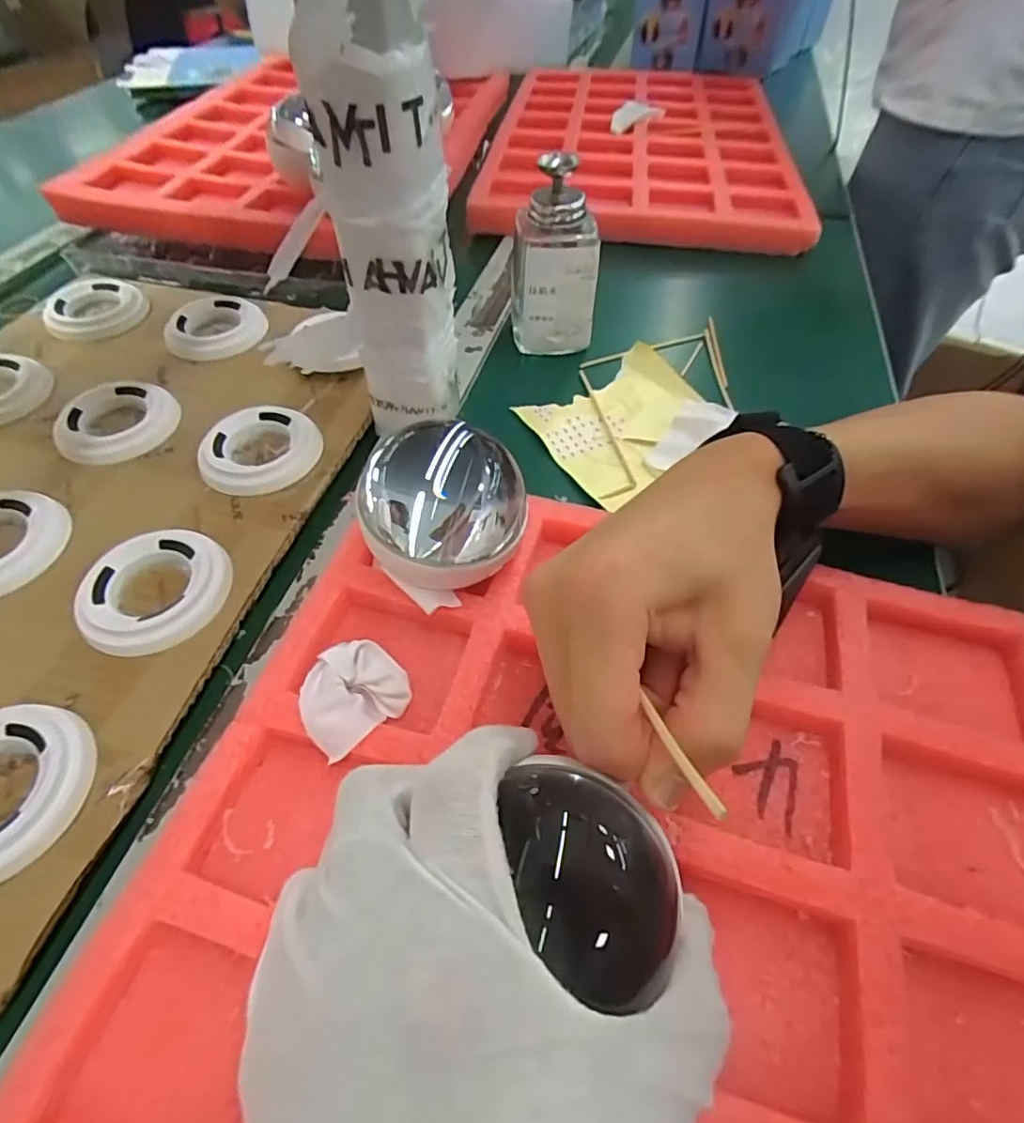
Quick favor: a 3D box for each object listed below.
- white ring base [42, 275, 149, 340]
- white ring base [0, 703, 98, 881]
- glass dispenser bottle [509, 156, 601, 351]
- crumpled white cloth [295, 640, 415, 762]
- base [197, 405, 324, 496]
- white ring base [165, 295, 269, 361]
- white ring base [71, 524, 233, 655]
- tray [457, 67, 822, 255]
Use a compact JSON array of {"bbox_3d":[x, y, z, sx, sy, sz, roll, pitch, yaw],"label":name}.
[{"bbox_3d":[-0.322,-0.198,0.439,0.070,0.015,0.071,-29,58,-21],"label":"white ring base"},{"bbox_3d":[-0.208,0.092,0.226,0.065,0.009,0.069,0,53,-1],"label":"white ring base"},{"bbox_3d":[0.031,-0.210,0.396,0.063,0.113,0.048,10,53,6],"label":"glass dispenser bottle"},{"bbox_3d":[-0.066,0.053,0.235,0.044,0.008,0.038,-33,83,-35],"label":"crumpled white cloth"},{"bbox_3d":[-0.153,-0.069,0.345,0.068,0.013,0.063,-7,53,-6],"label":"base"},{"bbox_3d":[-0.222,-0.176,0.425,0.067,0.014,0.065,0,53,-1],"label":"white ring base"},{"bbox_3d":[-0.179,0.014,0.287,0.068,0.016,0.068,-8,53,-7],"label":"white ring base"},{"bbox_3d":[0.155,-0.514,0.691,0.340,0.043,0.498,7,53,4],"label":"tray"}]

